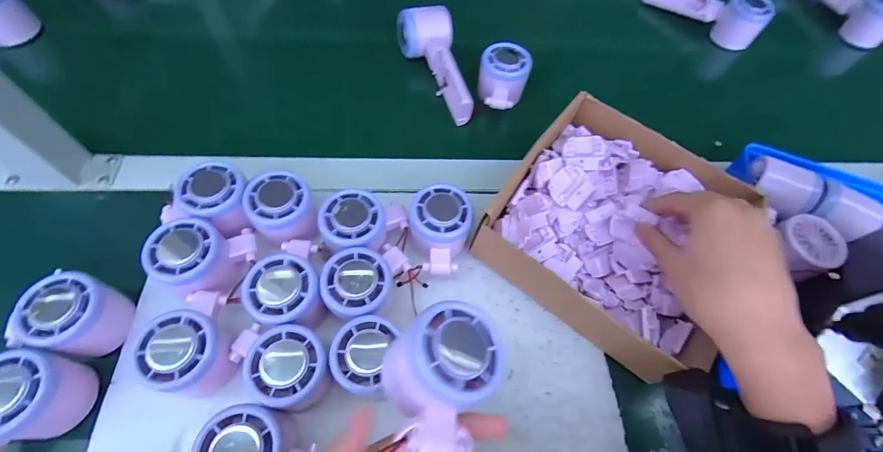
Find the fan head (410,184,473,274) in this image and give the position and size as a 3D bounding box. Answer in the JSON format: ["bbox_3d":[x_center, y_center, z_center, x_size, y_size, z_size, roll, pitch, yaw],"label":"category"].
[{"bbox_3d":[-0.001,0.008,0.374,0.052,0.057,0.074,1,63,-4],"label":"fan head"}]

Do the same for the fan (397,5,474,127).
[{"bbox_3d":[-0.001,-0.191,0.493,0.061,0.047,0.148,-20,81,-14],"label":"fan"}]

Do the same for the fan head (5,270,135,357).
[{"bbox_3d":[-0.290,0.071,0.320,0.060,0.051,0.057,2,63,-3],"label":"fan head"}]

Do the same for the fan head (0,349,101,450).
[{"bbox_3d":[-0.299,0.130,0.289,0.059,0.050,0.073,3,63,-2],"label":"fan head"}]

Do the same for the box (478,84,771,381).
[{"bbox_3d":[0.160,0.003,0.380,0.201,0.057,0.214,37,66,14],"label":"box"}]

